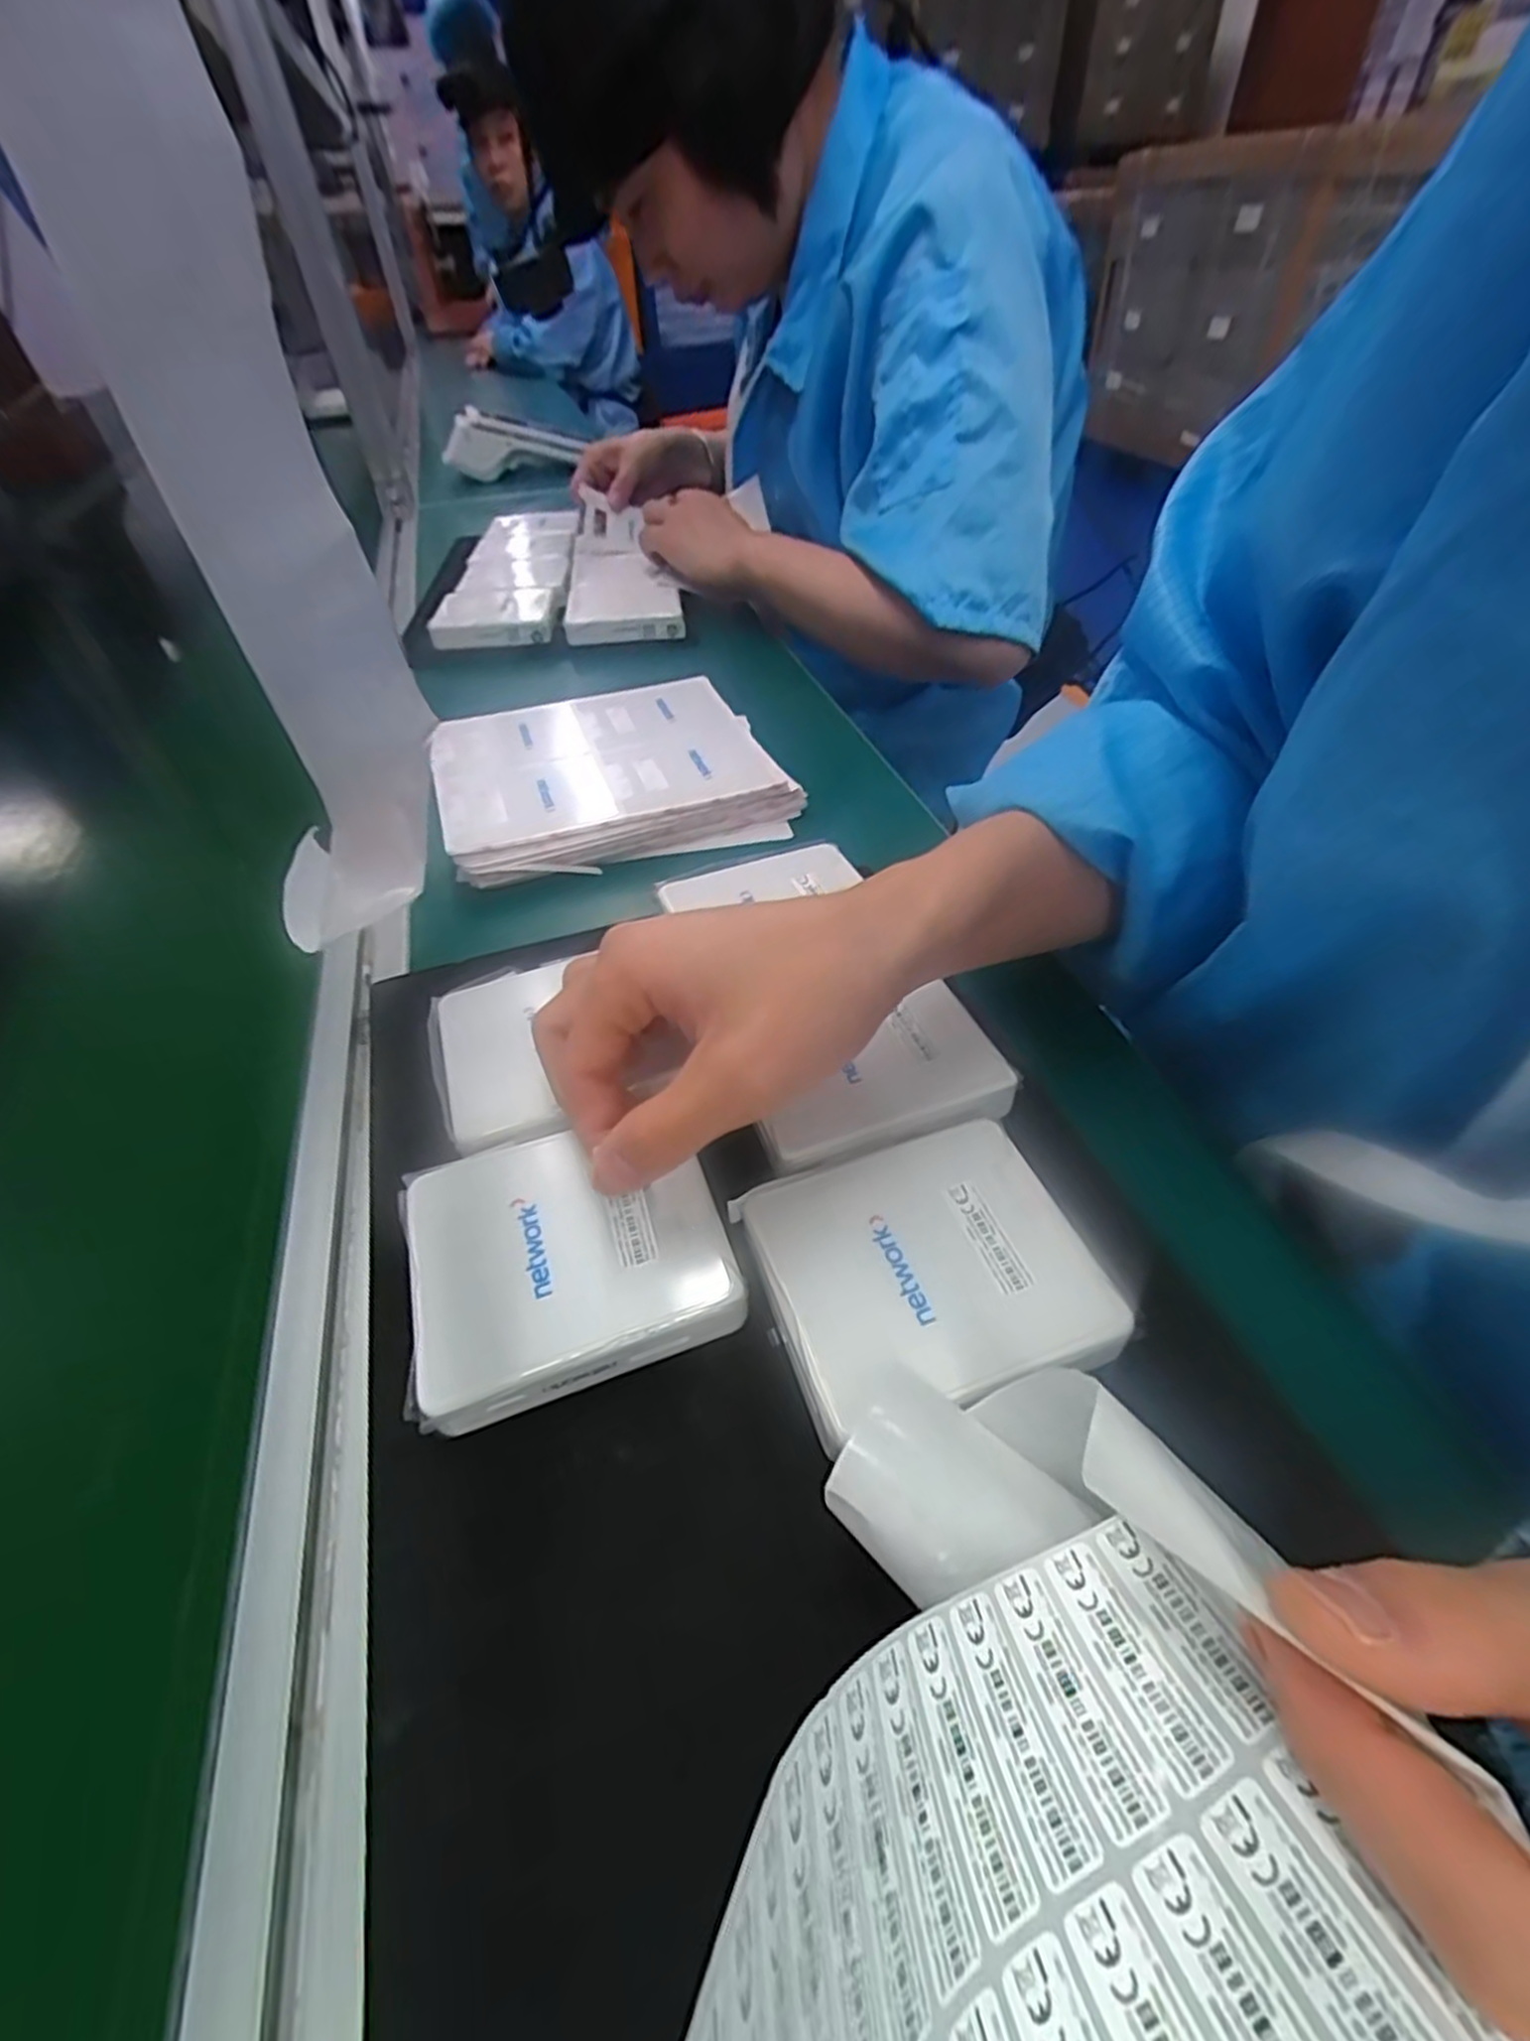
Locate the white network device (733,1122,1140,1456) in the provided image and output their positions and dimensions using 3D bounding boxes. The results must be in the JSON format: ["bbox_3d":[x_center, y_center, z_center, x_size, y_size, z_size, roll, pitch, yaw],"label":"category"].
[{"bbox_3d":[0.049,0.078,0.243,0.095,0.021,0.081,-16,41,-10],"label":"white network device"}]

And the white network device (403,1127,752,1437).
[{"bbox_3d":[-0.063,0.070,0.246,0.093,0.017,0.086,-19,47,-12],"label":"white network device"}]

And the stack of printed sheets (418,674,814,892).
[{"bbox_3d":[-0.099,-0.156,0.483,0.194,0.033,0.173,-16,41,-10],"label":"stack of printed sheets"}]

